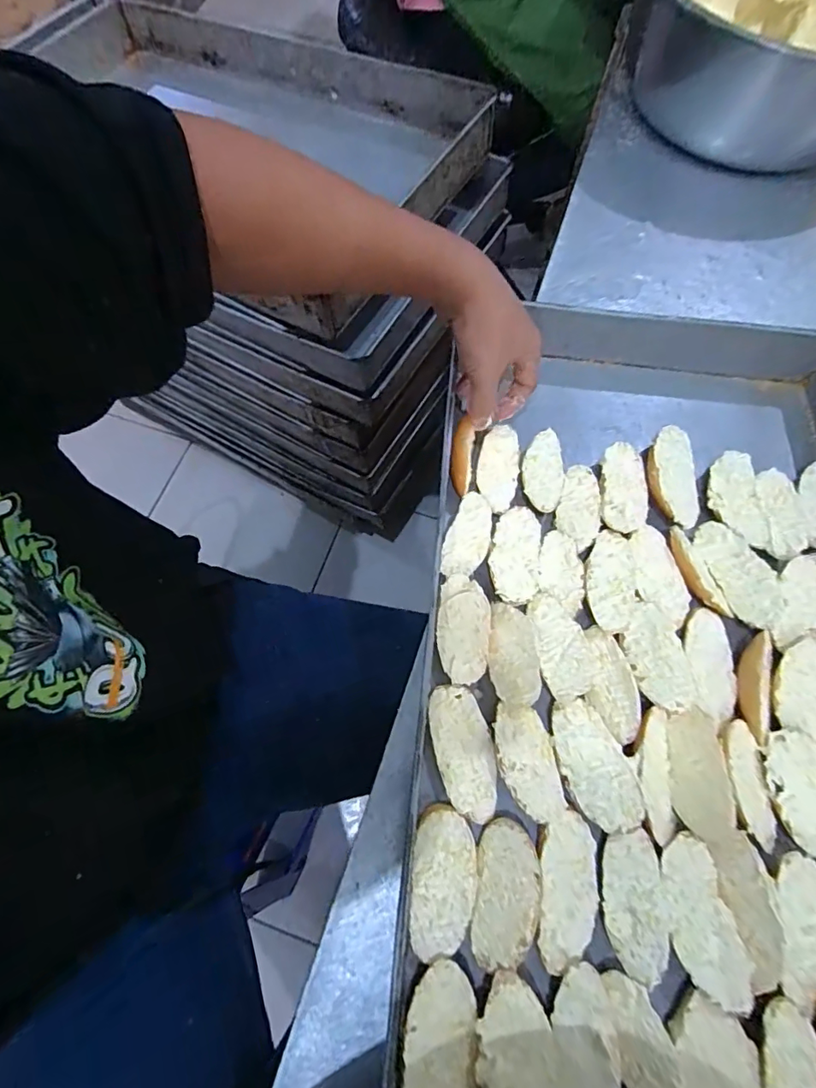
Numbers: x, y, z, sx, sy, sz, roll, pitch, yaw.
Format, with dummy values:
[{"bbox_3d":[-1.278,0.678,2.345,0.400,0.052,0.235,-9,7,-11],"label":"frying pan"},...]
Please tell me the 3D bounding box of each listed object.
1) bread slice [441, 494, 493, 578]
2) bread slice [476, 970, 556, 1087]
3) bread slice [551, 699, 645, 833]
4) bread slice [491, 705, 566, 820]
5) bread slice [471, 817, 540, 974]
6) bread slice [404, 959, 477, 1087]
[{"bbox_3d":[0.052,-0.007,0.424,0.034,0.010,0.075,22,69,8],"label":"bread slice"},{"bbox_3d":[0.064,0.305,0.297,0.045,0.009,0.081,4,67,1],"label":"bread slice"},{"bbox_3d":[0.132,0.154,0.355,0.044,0.009,0.085,-10,68,-5],"label":"bread slice"},{"bbox_3d":[0.085,0.155,0.359,0.041,0.008,0.076,-10,68,-5],"label":"bread slice"},{"bbox_3d":[0.065,0.229,0.330,0.037,0.013,0.083,9,67,3],"label":"bread slice"},{"bbox_3d":[0.020,0.303,0.300,0.042,0.017,0.084,1,67,0],"label":"bread slice"}]

